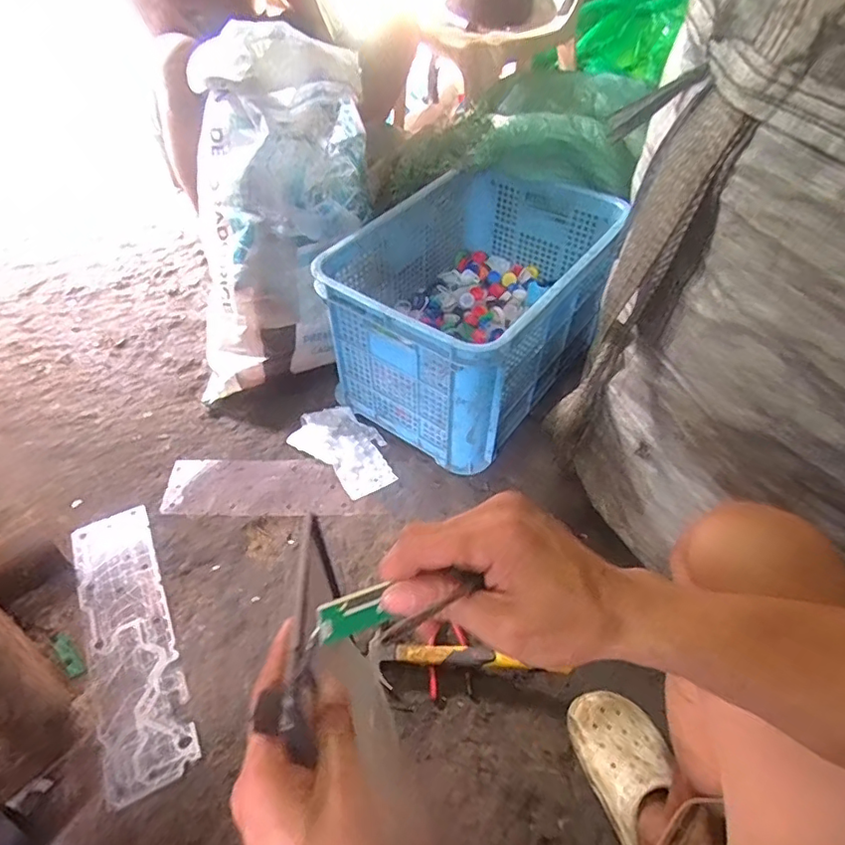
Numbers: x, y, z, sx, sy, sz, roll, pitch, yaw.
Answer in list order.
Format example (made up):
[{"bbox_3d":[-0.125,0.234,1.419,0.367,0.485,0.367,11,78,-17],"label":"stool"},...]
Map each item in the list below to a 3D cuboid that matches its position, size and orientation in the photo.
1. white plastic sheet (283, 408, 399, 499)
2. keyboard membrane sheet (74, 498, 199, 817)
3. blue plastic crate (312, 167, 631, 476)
[{"bbox_3d":[-0.138,0.046,1.013,0.130,0.021,0.202,-34,58,-27],"label":"white plastic sheet"},{"bbox_3d":[-0.425,0.306,0.807,0.108,0.009,0.418,-21,54,-19],"label":"keyboard membrane sheet"},{"bbox_3d":[0.101,-0.216,1.085,0.391,0.319,0.505,29,55,21],"label":"blue plastic crate"}]

